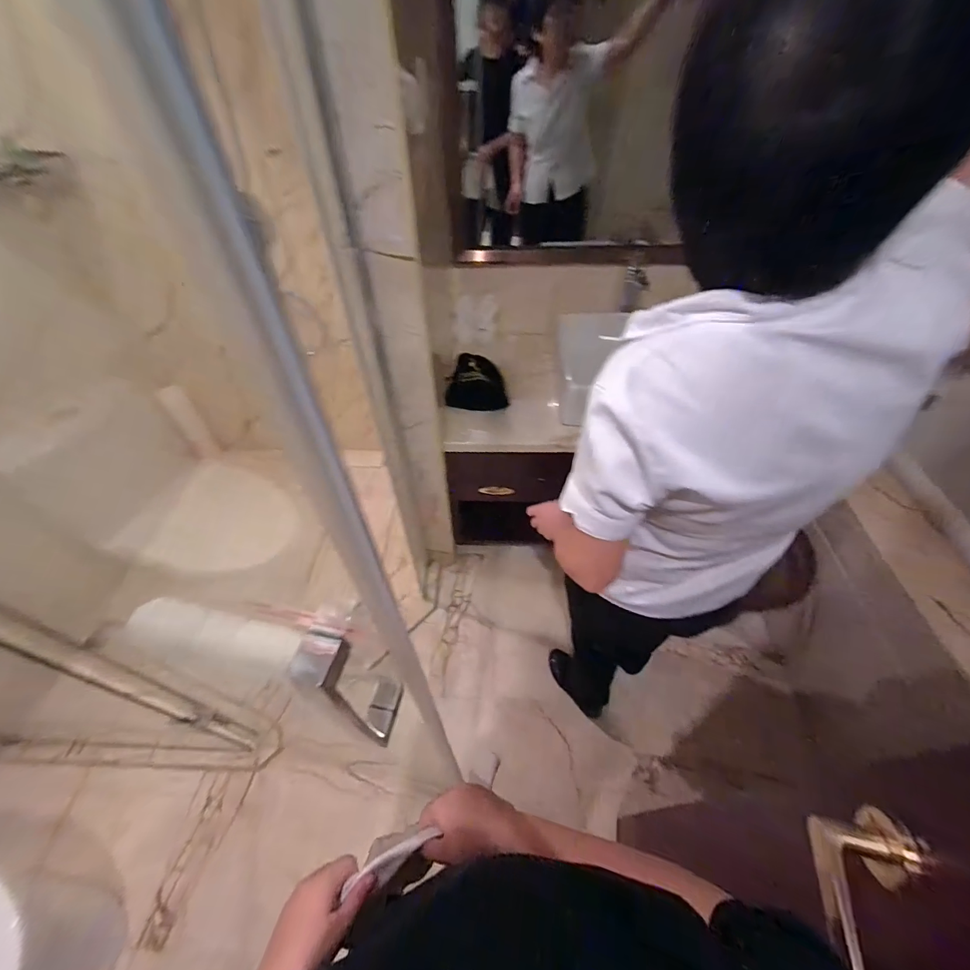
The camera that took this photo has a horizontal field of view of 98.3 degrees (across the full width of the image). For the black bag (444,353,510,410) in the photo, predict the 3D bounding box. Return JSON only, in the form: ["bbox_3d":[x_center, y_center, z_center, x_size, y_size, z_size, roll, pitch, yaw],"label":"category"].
[{"bbox_3d":[-0.026,-0.335,1.344,0.194,0.101,0.178,1,51,0],"label":"black bag"}]

